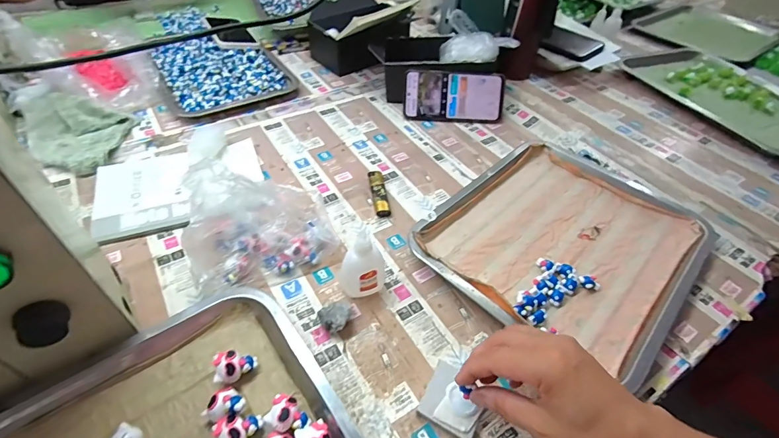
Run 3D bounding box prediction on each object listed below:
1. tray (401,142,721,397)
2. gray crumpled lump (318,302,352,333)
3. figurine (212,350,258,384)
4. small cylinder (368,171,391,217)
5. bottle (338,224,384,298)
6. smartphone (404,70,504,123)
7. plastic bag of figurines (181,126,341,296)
[{"bbox_3d":[0.210,0.024,0.467,0.304,0.025,0.263,-34,57,-30],"label":"tray"},{"bbox_3d":[-0.051,0.096,0.377,0.027,0.020,0.033,37,55,27],"label":"gray crumpled lump"},{"bbox_3d":[-0.132,0.127,0.332,0.033,0.022,0.026,-11,48,-14],"label":"figurine"},{"bbox_3d":[-0.013,-0.034,0.513,0.020,0.013,0.080,-6,47,-9],"label":"small cylinder"},{"bbox_3d":[-0.028,0.042,0.381,0.046,0.093,0.027,1,47,-3],"label":"bottle"},{"bbox_3d":[0.107,-0.204,0.643,0.163,0.076,0.008,3,14,0],"label":"smartphone"},{"bbox_3d":[-0.141,-0.013,0.404,0.146,0.120,0.099,-17,50,-21],"label":"plastic bag of figurines"}]

